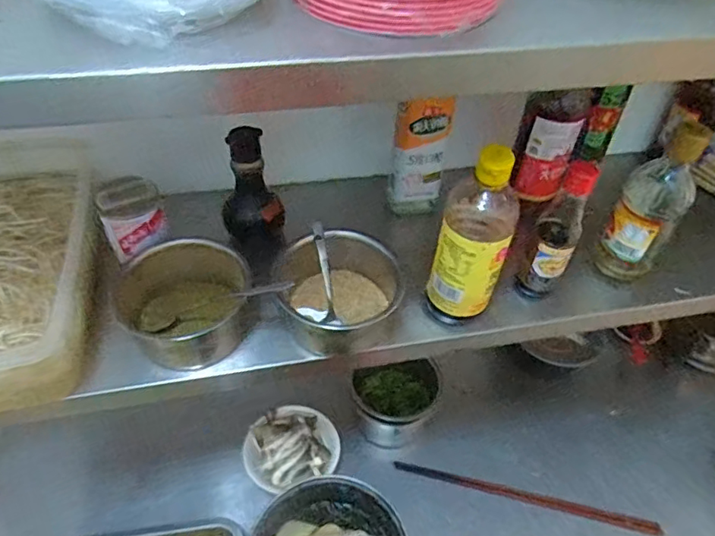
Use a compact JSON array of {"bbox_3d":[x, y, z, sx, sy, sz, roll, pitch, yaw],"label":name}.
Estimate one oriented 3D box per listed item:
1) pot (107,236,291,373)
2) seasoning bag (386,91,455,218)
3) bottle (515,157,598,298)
[{"bbox_3d":[-0.169,0.035,0.576,0.155,0.085,0.112,-21,49,-23],"label":"pot"},{"bbox_3d":[0.076,-0.137,0.667,0.065,0.163,0.025,11,44,8],"label":"seasoning bag"},{"bbox_3d":[0.213,-0.026,0.590,0.045,0.146,0.040,26,48,22],"label":"bottle"}]

